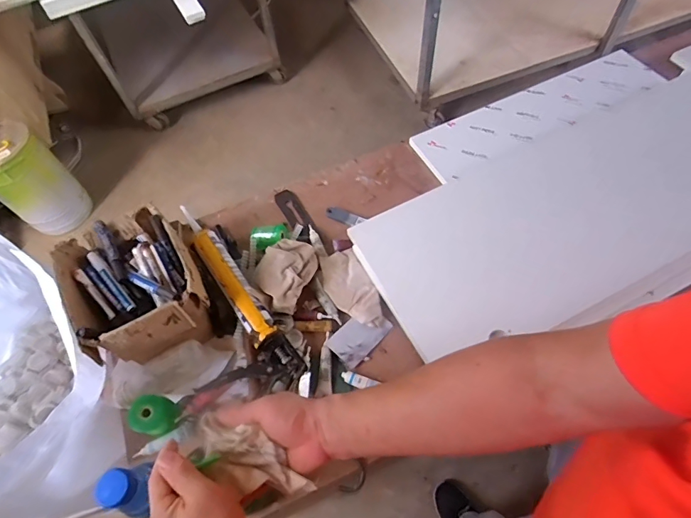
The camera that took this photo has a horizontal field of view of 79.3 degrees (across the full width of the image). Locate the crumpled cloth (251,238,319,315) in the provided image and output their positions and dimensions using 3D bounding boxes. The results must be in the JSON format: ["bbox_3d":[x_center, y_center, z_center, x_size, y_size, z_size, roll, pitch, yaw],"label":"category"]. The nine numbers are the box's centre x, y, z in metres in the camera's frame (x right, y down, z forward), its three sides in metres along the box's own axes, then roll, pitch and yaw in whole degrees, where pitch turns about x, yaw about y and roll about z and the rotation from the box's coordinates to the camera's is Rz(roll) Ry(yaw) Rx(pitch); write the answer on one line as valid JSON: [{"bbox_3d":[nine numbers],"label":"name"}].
[{"bbox_3d":[-0.115,0.028,0.787,0.100,0.058,0.138,20,63,16],"label":"crumpled cloth"}]

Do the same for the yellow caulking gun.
[{"bbox_3d":[-0.183,0.076,0.754,0.058,0.076,0.326,-35,62,-15],"label":"yellow caulking gun"}]

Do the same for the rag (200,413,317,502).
[{"bbox_3d":[-0.105,0.220,0.458,0.143,0.043,0.056,24,65,11],"label":"rag"}]

